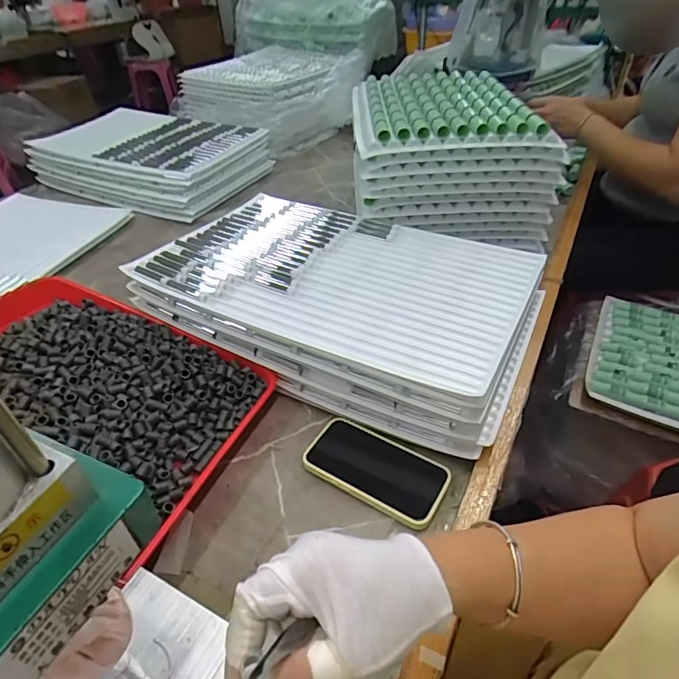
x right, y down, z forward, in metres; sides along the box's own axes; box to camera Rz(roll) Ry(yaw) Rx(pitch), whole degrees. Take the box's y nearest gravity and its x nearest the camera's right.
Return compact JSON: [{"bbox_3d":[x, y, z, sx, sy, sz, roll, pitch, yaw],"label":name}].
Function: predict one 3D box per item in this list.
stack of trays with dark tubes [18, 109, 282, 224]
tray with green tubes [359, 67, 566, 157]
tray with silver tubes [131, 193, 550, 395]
[{"bbox_3d":[-0.467,-0.458,1.166,0.503,0.109,0.359,15,44,19],"label":"stack of trays with dark tubes"},{"bbox_3d":[0.180,-0.435,0.865,0.307,0.051,0.423,-2,41,1],"label":"tray with green tubes"},{"bbox_3d":[-0.001,-0.102,0.650,0.493,0.019,0.321,19,45,23],"label":"tray with silver tubes"}]

